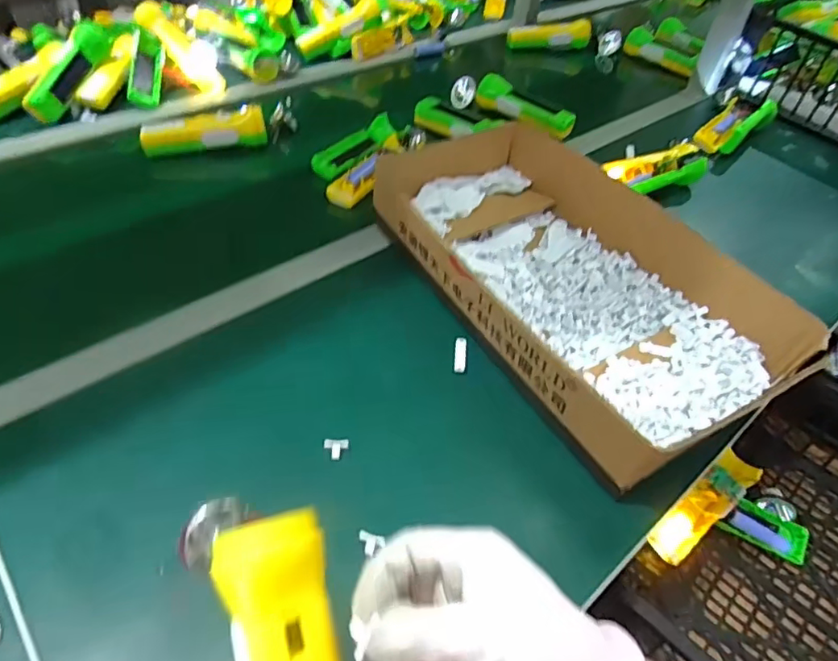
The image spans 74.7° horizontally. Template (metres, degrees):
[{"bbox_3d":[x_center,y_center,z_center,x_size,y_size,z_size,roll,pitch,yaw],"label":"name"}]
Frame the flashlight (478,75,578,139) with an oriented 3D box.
[{"bbox_3d":[0.168,-0.361,0.882,0.173,0.039,0.036,36,53,25],"label":"flashlight"}]

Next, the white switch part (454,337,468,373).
[{"bbox_3d":[0.040,0.024,0.530,0.012,0.010,0.037,6,47,-1],"label":"white switch part"}]

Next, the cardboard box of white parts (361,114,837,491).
[{"bbox_3d":[0.143,-0.061,0.564,0.232,0.091,0.428,-22,53,-25],"label":"cardboard box of white parts"}]

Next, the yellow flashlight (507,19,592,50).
[{"bbox_3d":[0.265,-0.601,1.122,0.164,0.044,0.037,5,45,17],"label":"yellow flashlight"}]

